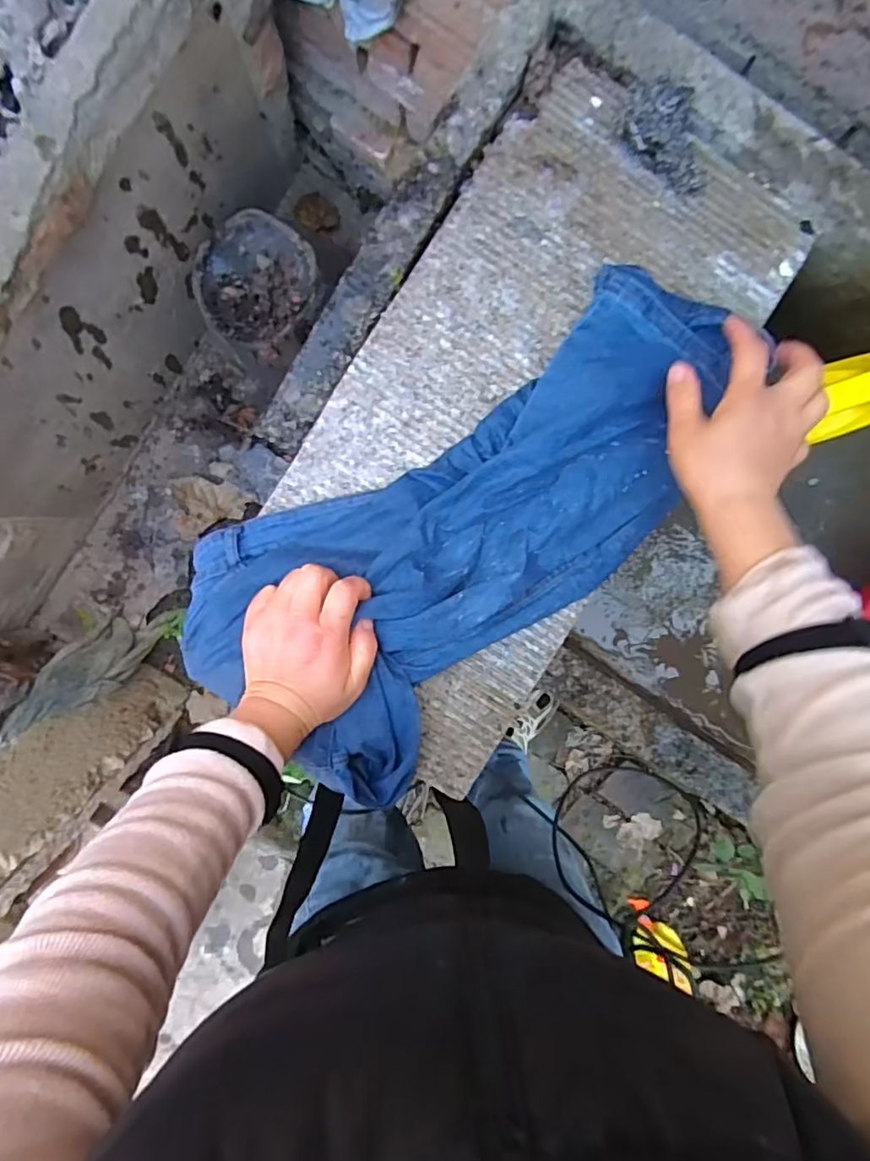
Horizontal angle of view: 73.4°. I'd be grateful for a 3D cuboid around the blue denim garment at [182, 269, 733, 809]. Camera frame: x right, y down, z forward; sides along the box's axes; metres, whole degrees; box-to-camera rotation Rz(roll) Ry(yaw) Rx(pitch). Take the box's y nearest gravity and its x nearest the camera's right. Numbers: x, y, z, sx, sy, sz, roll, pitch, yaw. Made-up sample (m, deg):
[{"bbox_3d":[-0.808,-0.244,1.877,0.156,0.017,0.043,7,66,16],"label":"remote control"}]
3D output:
[{"bbox_3d":[0.043,-0.048,0.482,0.517,0.041,0.243,-39,95,0],"label":"blue denim garment"}]

